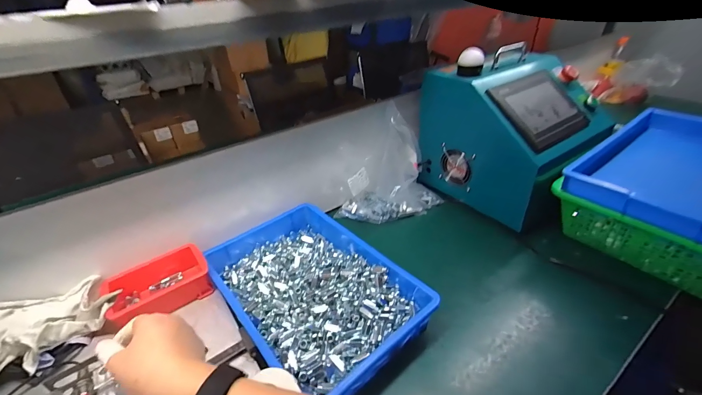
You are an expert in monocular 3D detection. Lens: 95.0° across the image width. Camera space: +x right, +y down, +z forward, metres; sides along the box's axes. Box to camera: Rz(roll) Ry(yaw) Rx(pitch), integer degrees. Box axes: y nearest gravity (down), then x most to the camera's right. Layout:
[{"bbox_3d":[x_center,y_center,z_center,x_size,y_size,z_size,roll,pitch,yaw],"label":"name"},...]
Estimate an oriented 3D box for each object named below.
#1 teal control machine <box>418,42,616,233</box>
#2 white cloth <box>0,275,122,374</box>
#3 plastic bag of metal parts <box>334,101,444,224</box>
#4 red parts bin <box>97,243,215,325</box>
[{"bbox_3d":[0.360,-0.156,0.726,0.281,0.277,0.317,-26,40,-30],"label":"teal control machine"},{"bbox_3d":[-0.445,0.181,0.474,0.172,0.057,0.108,-31,42,-34],"label":"white cloth"},{"bbox_3d":[0.088,-0.061,0.722,0.230,0.205,0.123,-21,38,-23],"label":"plastic bag of metal parts"},{"bbox_3d":[-0.323,0.149,0.545,0.152,0.049,0.099,-24,39,-27],"label":"red parts bin"}]

